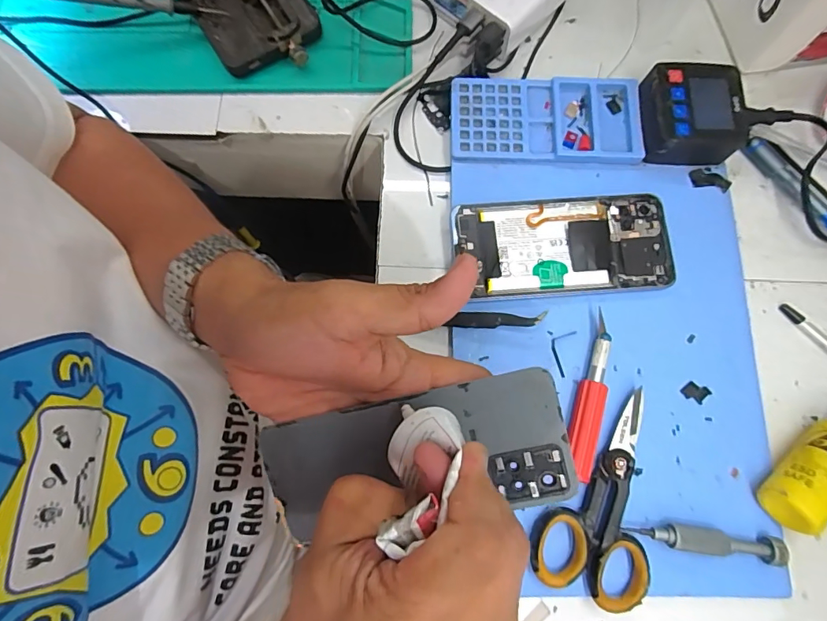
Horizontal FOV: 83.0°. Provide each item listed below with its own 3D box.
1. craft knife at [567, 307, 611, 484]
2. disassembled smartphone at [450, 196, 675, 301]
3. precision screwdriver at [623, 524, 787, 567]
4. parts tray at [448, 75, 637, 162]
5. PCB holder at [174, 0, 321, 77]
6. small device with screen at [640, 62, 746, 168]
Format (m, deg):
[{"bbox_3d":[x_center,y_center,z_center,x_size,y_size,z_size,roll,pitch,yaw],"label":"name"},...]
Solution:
[{"bbox_3d":[0.123,0.058,0.328,0.020,0.018,0.115,15,77,4],"label":"craft knife"},{"bbox_3d":[0.113,-0.048,0.356,0.164,0.014,0.074,-4,76,-1],"label":"disassembled smartphone"},{"bbox_3d":[0.191,0.151,0.307,0.104,0.017,0.016,8,76,2],"label":"precision screwdriver"},{"bbox_3d":[0.107,-0.153,0.380,0.150,0.013,0.069,1,76,0],"label":"parts tray"},{"bbox_3d":[-0.151,-0.274,0.401,0.100,0.020,0.170,-22,77,-5],"label":"PCB holder"},{"bbox_3d":[0.217,-0.155,0.367,0.077,0.028,0.070,0,76,0],"label":"small device with screen"}]

